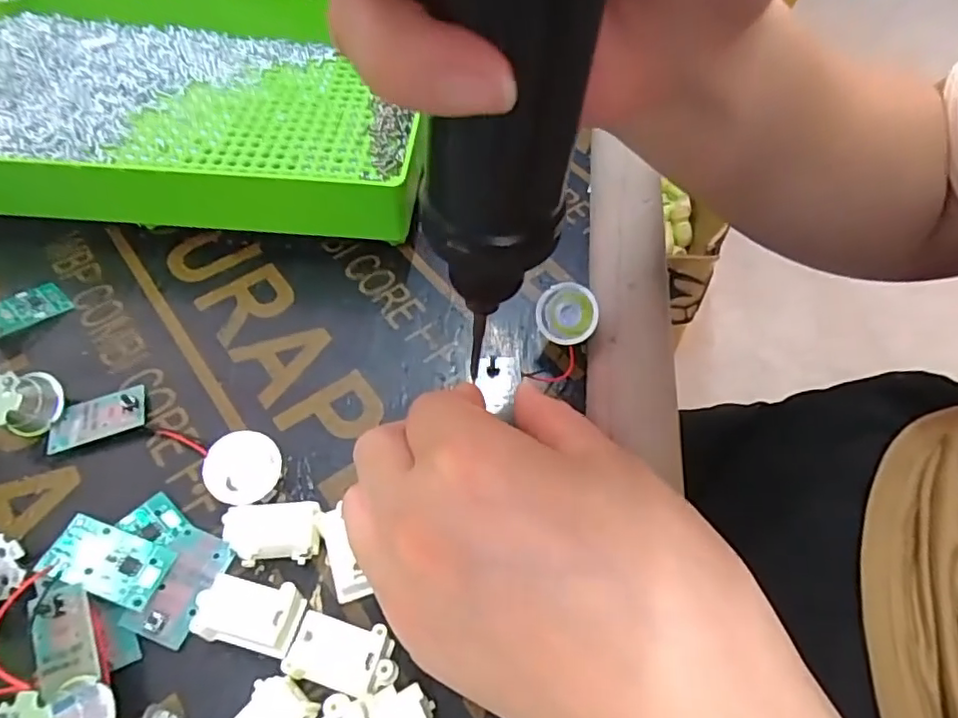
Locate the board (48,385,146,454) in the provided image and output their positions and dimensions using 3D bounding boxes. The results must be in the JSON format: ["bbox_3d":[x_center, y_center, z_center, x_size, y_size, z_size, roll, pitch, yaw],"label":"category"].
[{"bbox_3d":[-0.137,0.021,0.216,0.031,0.007,0.020,-16,57,-11],"label":"board"}]

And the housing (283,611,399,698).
[{"bbox_3d":[-0.037,0.084,0.170,0.029,0.013,0.017,11,56,8],"label":"housing"}]

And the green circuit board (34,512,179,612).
[{"bbox_3d":[-0.111,0.061,0.181,0.032,0.004,0.020,23,45,-8],"label":"green circuit board"}]

